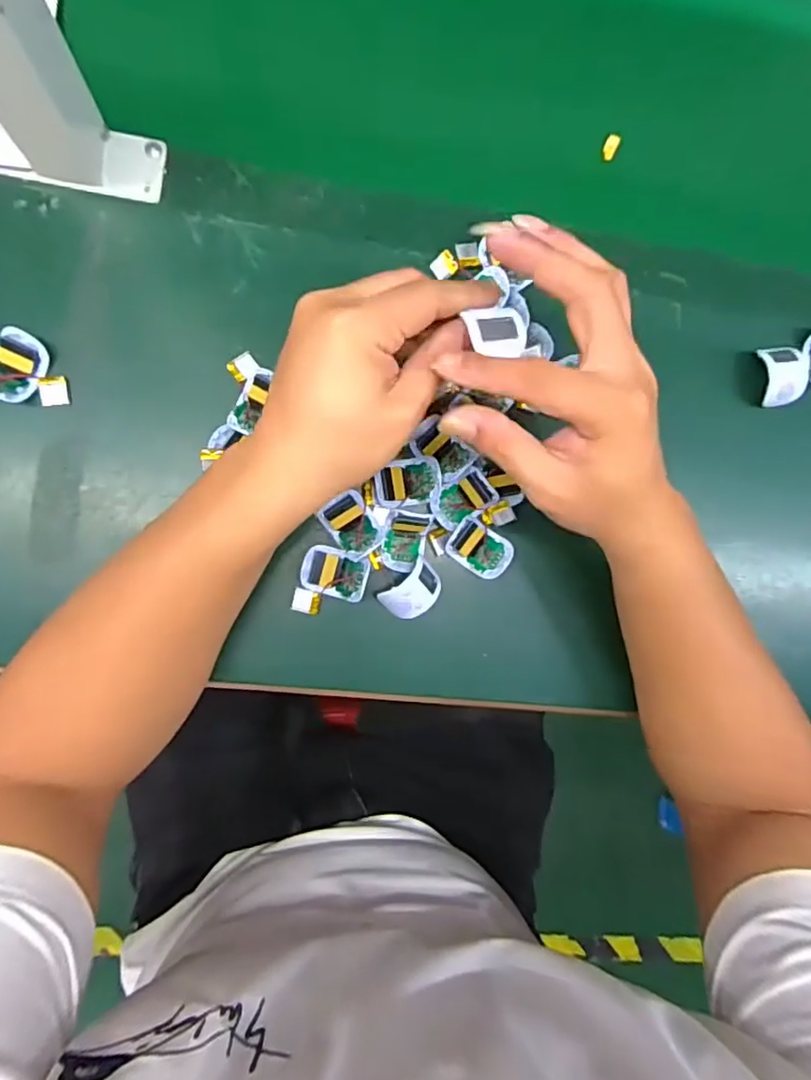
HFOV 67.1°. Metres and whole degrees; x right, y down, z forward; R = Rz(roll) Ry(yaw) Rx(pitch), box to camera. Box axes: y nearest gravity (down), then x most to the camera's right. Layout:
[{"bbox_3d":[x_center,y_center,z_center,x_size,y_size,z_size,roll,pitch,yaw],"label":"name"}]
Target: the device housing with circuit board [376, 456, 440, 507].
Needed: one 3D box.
[{"bbox_3d":[0.001,-0.037,0.397,0.042,0.007,0.029,-7,92,-8],"label":"device housing with circuit board"}]

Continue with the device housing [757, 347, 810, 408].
[{"bbox_3d":[0.270,-0.117,0.436,0.029,0.014,0.042,-2,91,-8],"label":"device housing"}]

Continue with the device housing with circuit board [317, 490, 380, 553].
[{"bbox_3d":[-0.035,-0.009,0.391,0.030,0.007,0.036,-27,95,-7],"label":"device housing with circuit board"}]

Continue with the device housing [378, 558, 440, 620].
[{"bbox_3d":[0.005,0.035,0.404,0.040,0.032,0.030,-40,96,-6],"label":"device housing"}]

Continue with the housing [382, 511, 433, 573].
[{"bbox_3d":[0.001,0.001,0.394,0.028,0.012,0.039,15,89,-8],"label":"housing"}]

